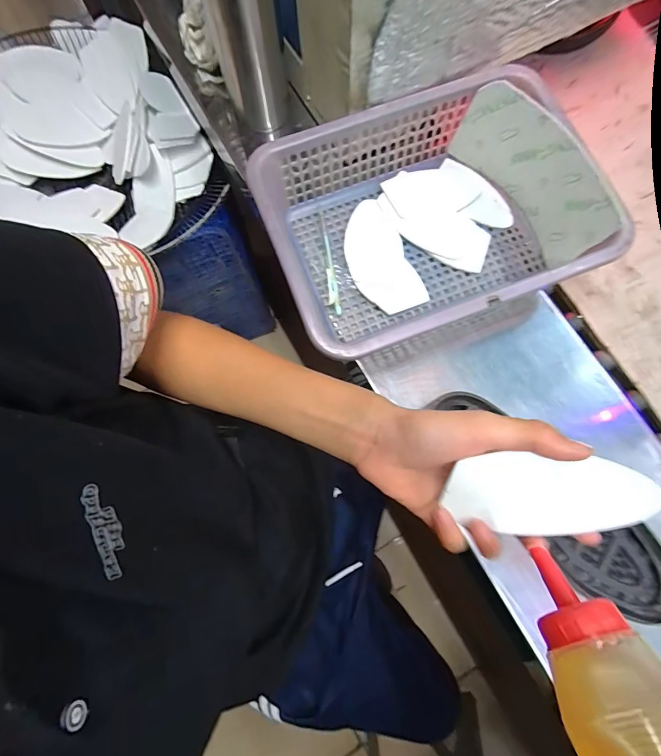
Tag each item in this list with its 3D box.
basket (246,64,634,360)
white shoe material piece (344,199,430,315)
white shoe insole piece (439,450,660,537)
[{"bbox_3d":[0.102,-0.165,0.393,0.305,0.107,0.235,-21,81,-4],"label":"basket"},{"bbox_3d":[0.055,-0.140,0.416,0.069,0.008,0.141,-23,81,-4],"label":"white shoe material piece"},{"bbox_3d":[0.137,0.078,0.229,0.118,0.008,0.057,-1,107,11],"label":"white shoe insole piece"}]

